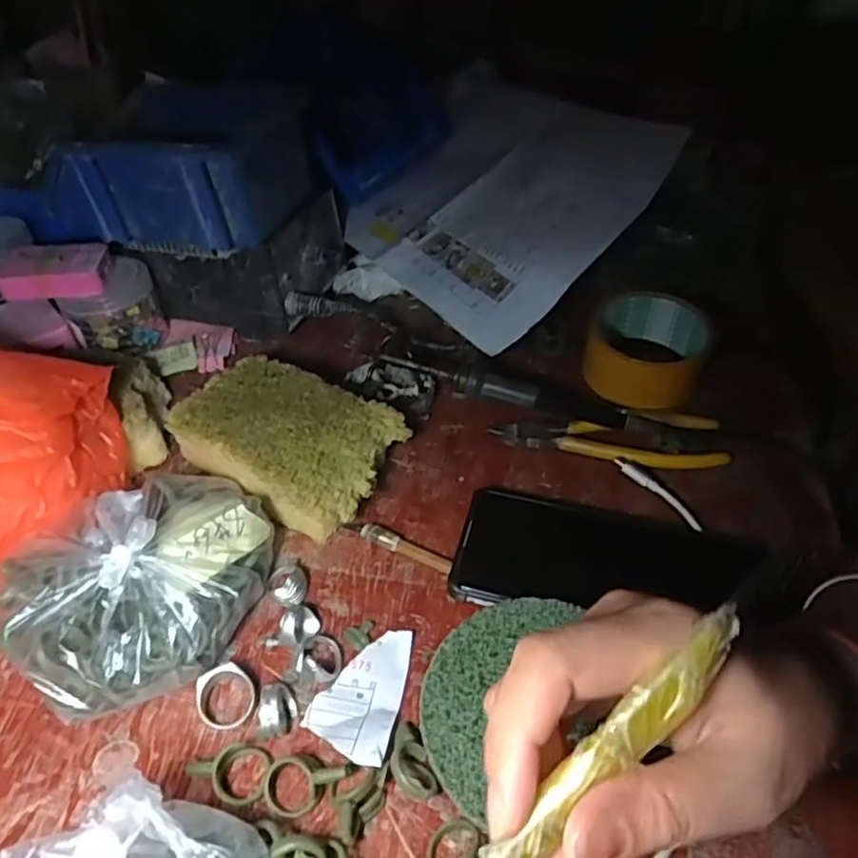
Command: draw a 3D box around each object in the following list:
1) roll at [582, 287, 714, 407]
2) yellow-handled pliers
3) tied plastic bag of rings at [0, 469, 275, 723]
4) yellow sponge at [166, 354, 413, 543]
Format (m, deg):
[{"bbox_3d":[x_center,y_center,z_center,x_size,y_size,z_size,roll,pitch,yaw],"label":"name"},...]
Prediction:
[{"bbox_3d":[0.164,-0.062,0.495,0.087,0.041,0.087,-1,43,1],"label":"roll"},{"bbox_3d":[0.122,0.003,0.453,0.153,0.010,0.050,4,43,6],"label":"yellow-handled pliers"},{"bbox_3d":[-0.139,0.079,0.342,0.095,0.061,0.139,33,53,31],"label":"tied plastic bag of rings"},{"bbox_3d":[-0.091,0.009,0.430,0.140,0.043,0.096,23,48,24],"label":"yellow sponge"}]

